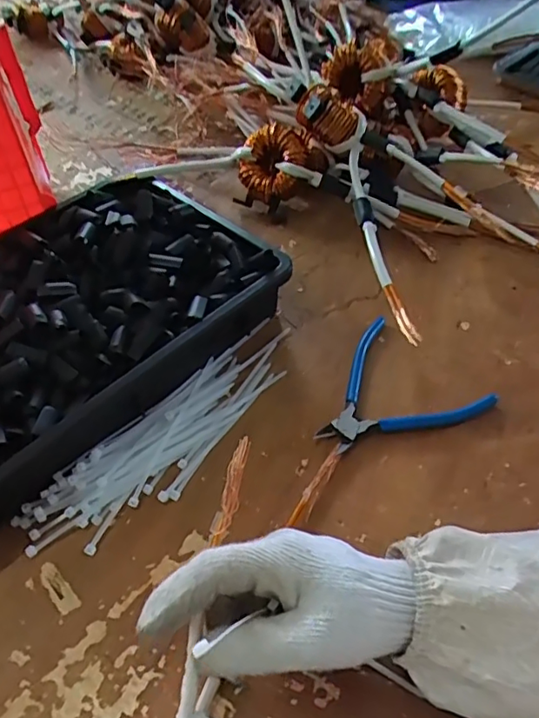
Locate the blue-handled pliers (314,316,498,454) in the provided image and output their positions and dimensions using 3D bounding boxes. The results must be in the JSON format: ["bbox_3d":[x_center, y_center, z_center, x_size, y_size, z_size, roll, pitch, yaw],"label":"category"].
[{"bbox_3d":[0.099,0.035,0.470,0.130,0.016,0.121,-37,57,-25],"label":"blue-handled pliers"}]

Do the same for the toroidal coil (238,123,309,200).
[{"bbox_3d":[0.007,-0.216,0.626,0.068,0.076,0.036,23,18,11],"label":"toroidal coil"}]

